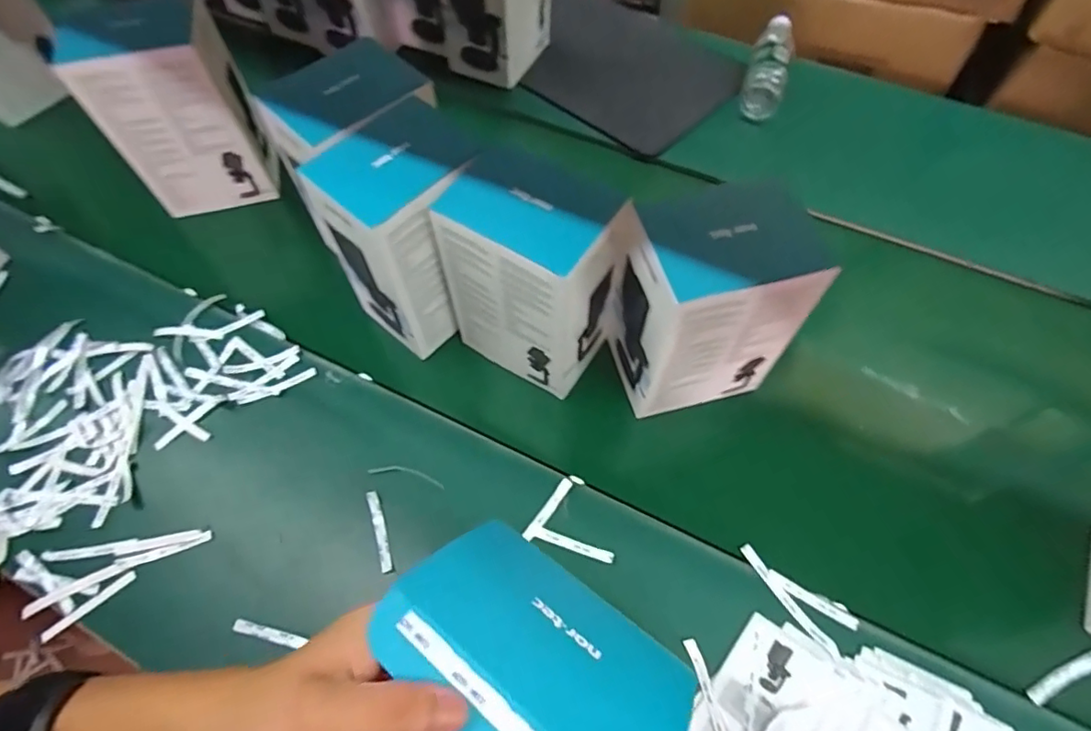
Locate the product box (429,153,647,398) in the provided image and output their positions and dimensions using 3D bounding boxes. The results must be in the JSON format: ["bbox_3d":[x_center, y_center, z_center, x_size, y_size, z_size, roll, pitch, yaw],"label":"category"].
[{"bbox_3d":[-0.013,-0.087,0.616,0.159,0.237,0.113,31,64,14],"label":"product box"}]

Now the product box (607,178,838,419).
[{"bbox_3d":[0.163,-0.054,0.597,0.163,0.217,0.117,-13,62,-10],"label":"product box"}]

